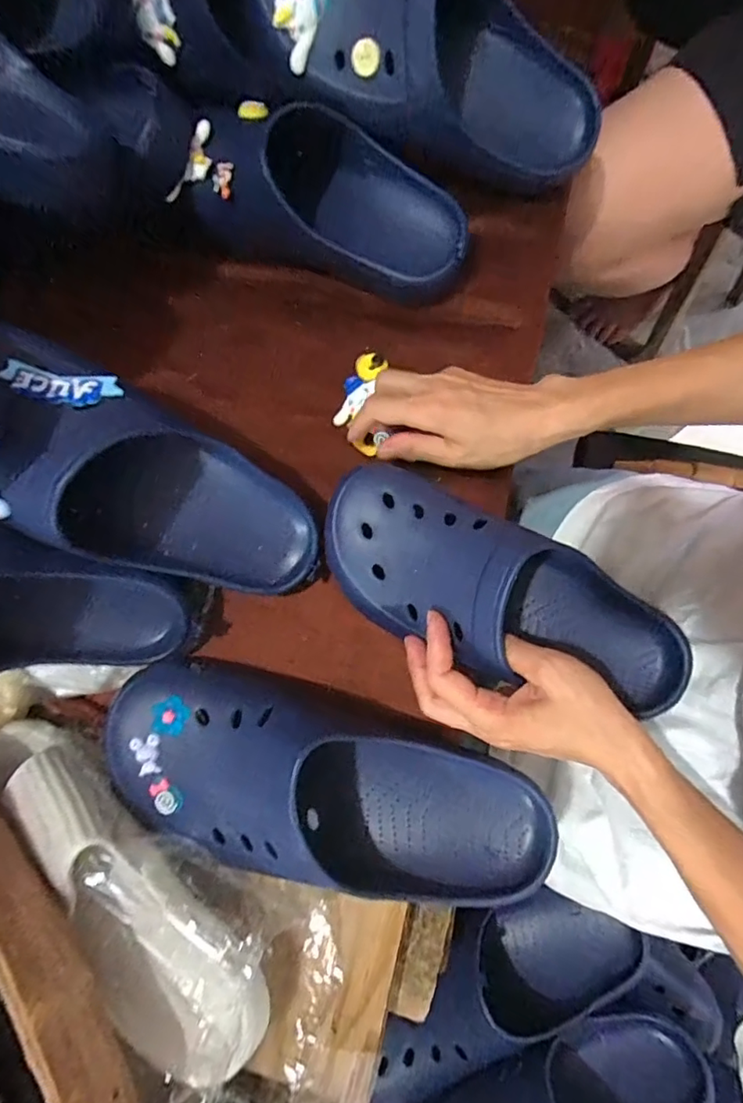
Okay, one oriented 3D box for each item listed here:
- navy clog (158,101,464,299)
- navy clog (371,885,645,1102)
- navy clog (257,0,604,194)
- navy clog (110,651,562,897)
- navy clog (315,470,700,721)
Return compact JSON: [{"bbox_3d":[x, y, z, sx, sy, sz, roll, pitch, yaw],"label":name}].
[{"bbox_3d":[-0.040,-0.282,0.438,0.246,0.081,0.109,24,82,8],"label":"navy clog"},{"bbox_3d":[0.113,0.386,0.492,0.267,0.076,0.106,-22,79,0],"label":"navy clog"},{"bbox_3d":[0.046,-0.371,0.403,0.280,0.103,0.094,21,77,-12],"label":"navy clog"},{"bbox_3d":[-0.033,0.154,0.354,0.299,0.097,0.112,15,81,6],"label":"navy clog"},{"bbox_3d":[0.087,0.028,0.363,0.251,0.074,0.101,24,78,1],"label":"navy clog"}]

